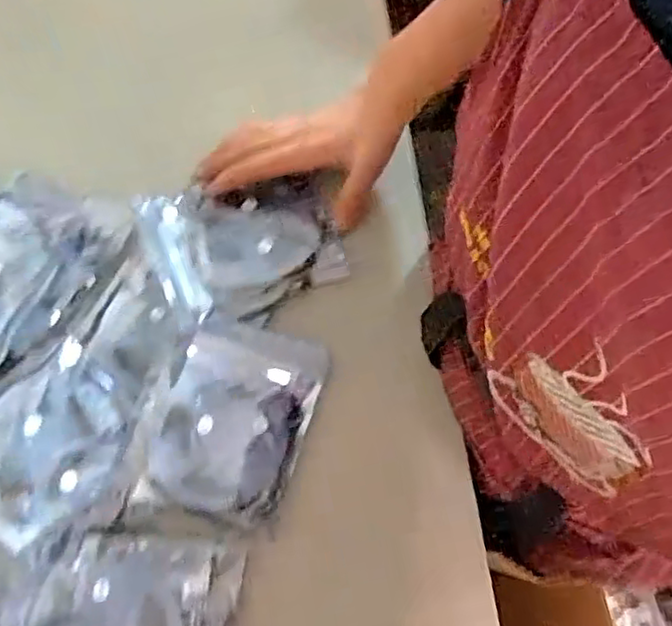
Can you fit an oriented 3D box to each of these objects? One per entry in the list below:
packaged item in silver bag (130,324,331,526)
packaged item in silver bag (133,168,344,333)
[{"bbox_3d":[-0.082,0.081,0.507,0.121,0.036,0.144,14,72,6],"label":"packaged item in silver bag"},{"bbox_3d":[-0.074,-0.057,0.539,0.154,0.019,0.119,-15,71,-3],"label":"packaged item in silver bag"}]

